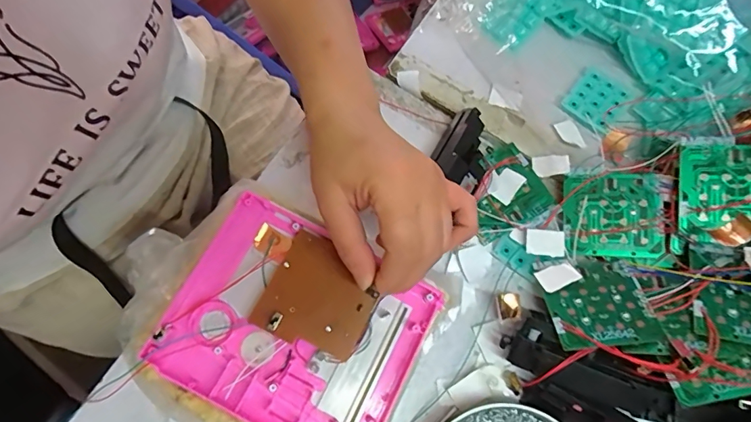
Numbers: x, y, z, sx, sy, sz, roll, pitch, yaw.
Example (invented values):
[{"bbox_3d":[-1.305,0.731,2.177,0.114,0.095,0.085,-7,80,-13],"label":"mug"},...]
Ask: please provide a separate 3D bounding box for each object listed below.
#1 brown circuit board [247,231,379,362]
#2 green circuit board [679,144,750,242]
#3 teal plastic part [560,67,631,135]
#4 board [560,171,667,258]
[{"bbox_3d":[-0.039,0.061,0.311,0.073,0.007,0.072,26,72,8],"label":"brown circuit board"},{"bbox_3d":[0.261,-0.015,0.327,0.062,0.011,0.070,-5,83,17],"label":"green circuit board"},{"bbox_3d":[0.204,-0.104,0.407,0.047,0.006,0.056,39,74,7],"label":"teal plastic part"},{"bbox_3d":[0.193,0.003,0.361,0.073,0.008,0.068,-4,79,19],"label":"board"}]

